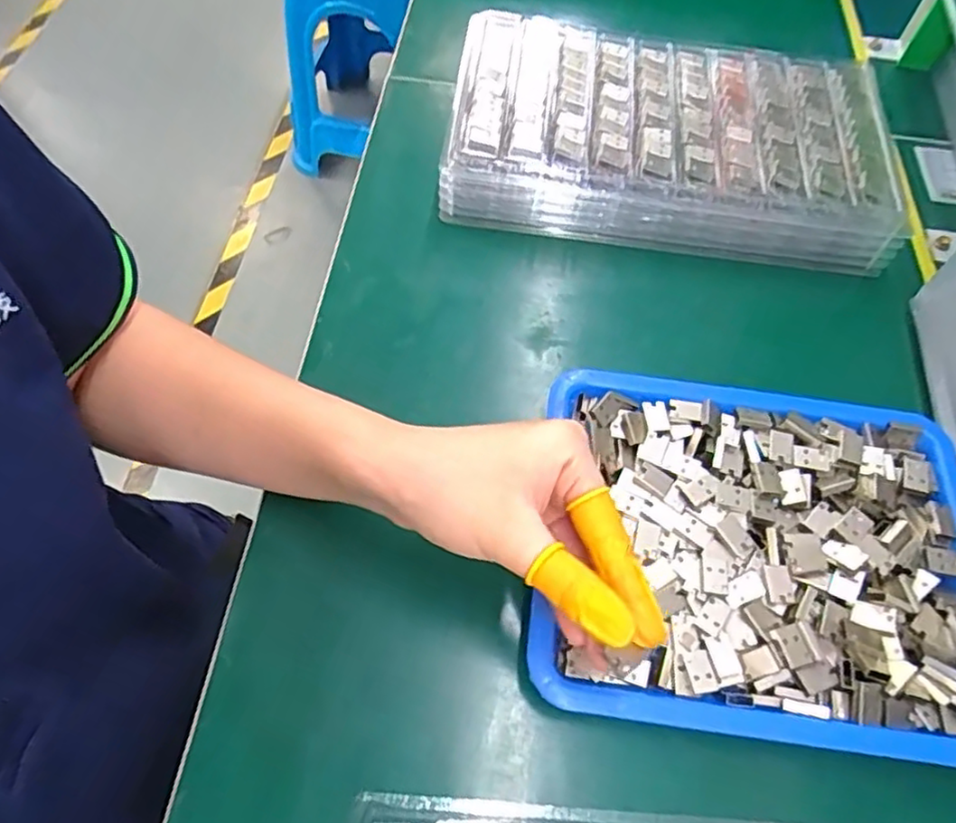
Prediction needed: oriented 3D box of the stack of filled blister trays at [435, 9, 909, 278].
[{"bbox_3d":[0.132,-0.193,0.470,0.296,0.054,0.173,10,60,3],"label":"stack of filled blister trays"}]

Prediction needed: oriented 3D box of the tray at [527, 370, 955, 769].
[{"bbox_3d":[0.140,0.070,0.329,0.213,0.028,0.172,8,60,2],"label":"tray"}]

